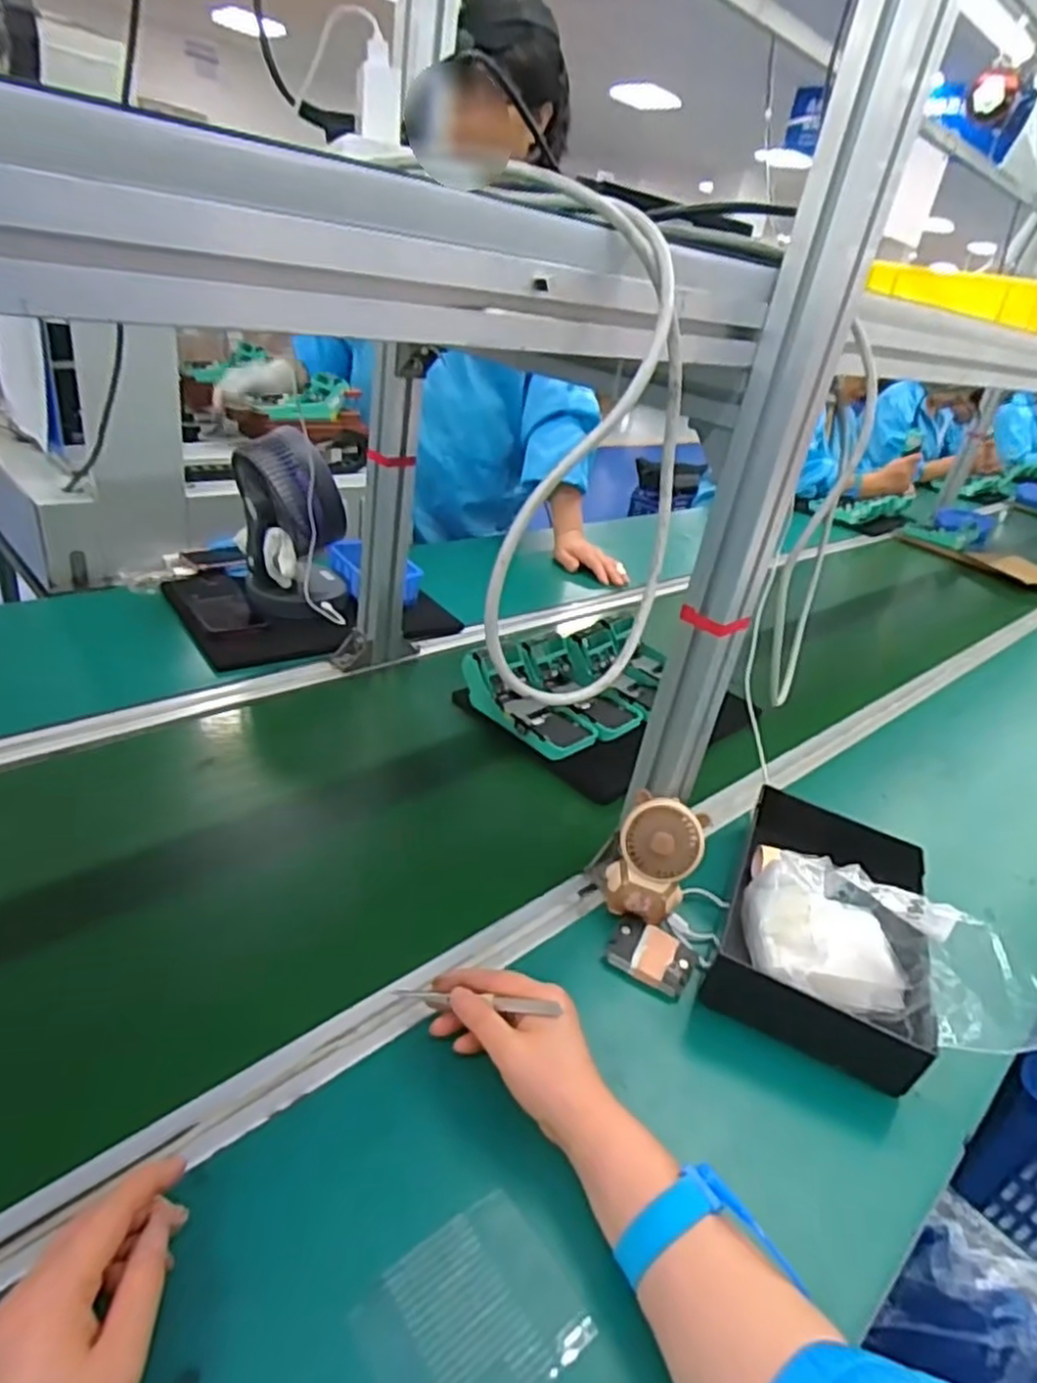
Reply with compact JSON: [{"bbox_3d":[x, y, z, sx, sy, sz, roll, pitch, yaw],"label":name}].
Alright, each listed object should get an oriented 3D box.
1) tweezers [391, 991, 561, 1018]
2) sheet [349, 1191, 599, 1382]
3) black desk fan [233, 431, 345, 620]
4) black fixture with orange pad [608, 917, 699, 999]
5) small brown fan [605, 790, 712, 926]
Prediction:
[{"bbox_3d":[-0.033,0.214,0.515,0.130,0.016,0.012,-10,15,32],"label":"tweezers"},{"bbox_3d":[-0.024,0.331,0.394,0.102,0.005,0.085,-18,44,-36],"label":"sheet"},{"bbox_3d":[-0.294,-0.213,0.972,0.136,0.222,0.170,-2,27,-17],"label":"black desk fan"},{"bbox_3d":[0.108,0.218,0.619,0.070,0.020,0.053,19,28,24],"label":"black fixture with orange pad"},{"bbox_3d":[0.117,0.142,0.638,0.068,0.093,0.059,14,27,16],"label":"small brown fan"}]

